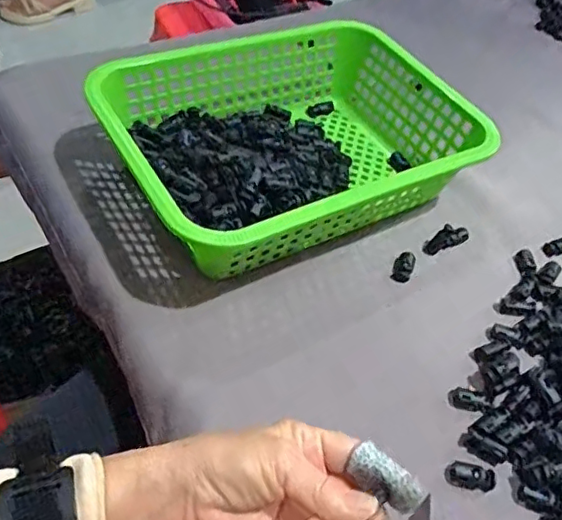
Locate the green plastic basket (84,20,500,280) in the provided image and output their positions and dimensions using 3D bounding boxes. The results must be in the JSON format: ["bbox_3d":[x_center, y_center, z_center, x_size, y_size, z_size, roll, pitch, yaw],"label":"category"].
[{"bbox_3d":[0.011,-0.099,0.505,0.286,0.082,0.216,-22,57,-25],"label":"green plastic basket"}]

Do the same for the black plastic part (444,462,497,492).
[{"bbox_3d":[0.122,0.139,0.373,0.032,0.006,0.014,15,50,2],"label":"black plastic part"}]

